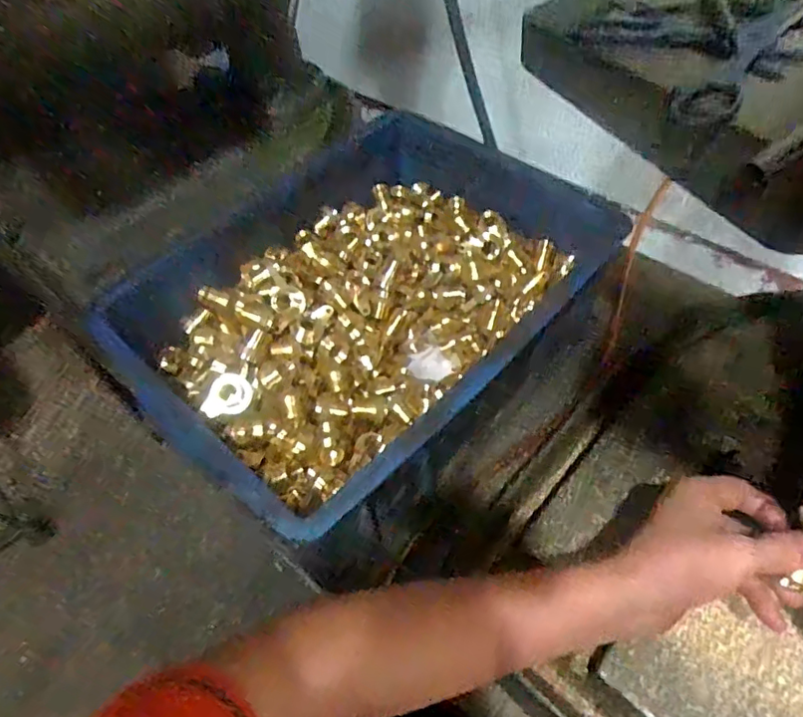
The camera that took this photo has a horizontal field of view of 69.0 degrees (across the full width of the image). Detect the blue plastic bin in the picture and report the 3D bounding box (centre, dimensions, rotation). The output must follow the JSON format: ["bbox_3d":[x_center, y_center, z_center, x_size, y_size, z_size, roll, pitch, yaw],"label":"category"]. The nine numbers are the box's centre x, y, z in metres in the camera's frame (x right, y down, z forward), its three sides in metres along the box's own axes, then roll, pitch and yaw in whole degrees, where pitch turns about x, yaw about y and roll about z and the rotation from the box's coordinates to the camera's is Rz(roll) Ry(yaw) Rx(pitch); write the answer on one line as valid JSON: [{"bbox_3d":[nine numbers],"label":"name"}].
[{"bbox_3d":[-0.022,-0.037,0.553,0.285,0.130,0.358,35,64,26],"label":"blue plastic bin"}]

